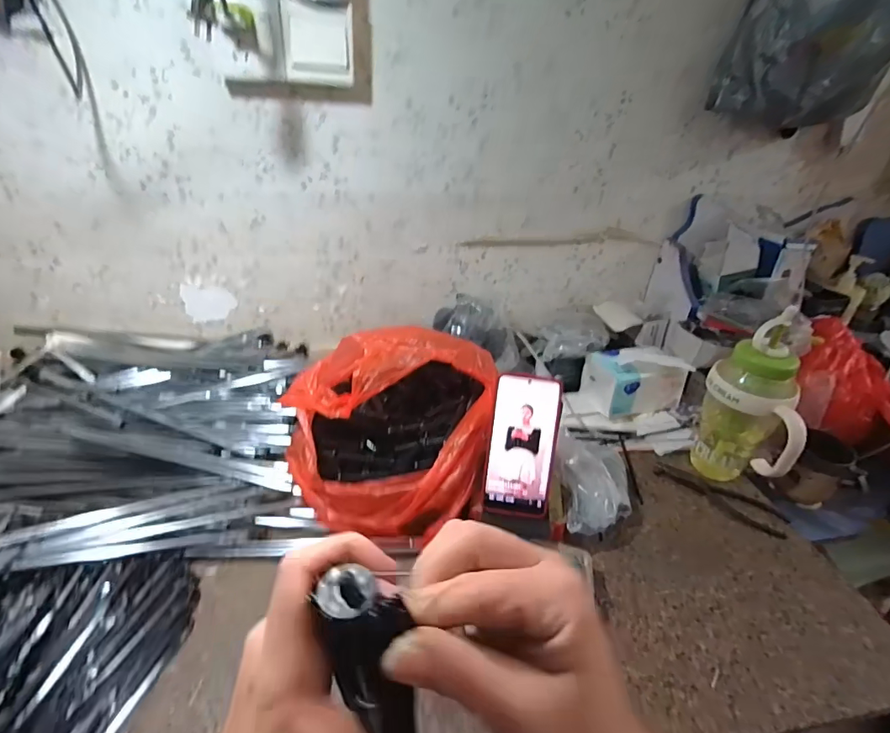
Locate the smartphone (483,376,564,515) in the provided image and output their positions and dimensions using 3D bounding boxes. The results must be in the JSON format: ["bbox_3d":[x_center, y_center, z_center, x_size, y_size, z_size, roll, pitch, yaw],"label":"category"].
[{"bbox_3d":[0.092,0.092,0.557,0.078,0.162,0.012,7,3,7],"label":"smartphone"}]

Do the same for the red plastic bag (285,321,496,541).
[{"bbox_3d":[-0.071,0.070,0.619,0.255,0.163,0.226,3,31,1],"label":"red plastic bag"}]

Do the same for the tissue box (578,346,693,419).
[{"bbox_3d":[0.324,0.018,0.809,0.150,0.092,0.087,-6,32,-14],"label":"tissue box"}]

